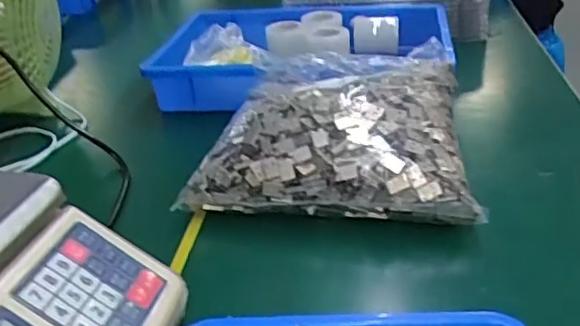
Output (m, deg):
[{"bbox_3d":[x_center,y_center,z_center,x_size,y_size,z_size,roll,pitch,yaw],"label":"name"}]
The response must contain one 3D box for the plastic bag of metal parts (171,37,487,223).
[{"bbox_3d":[0.052,-0.041,0.603,0.241,0.084,0.243,3,30,12],"label":"plastic bag of metal parts"}]

